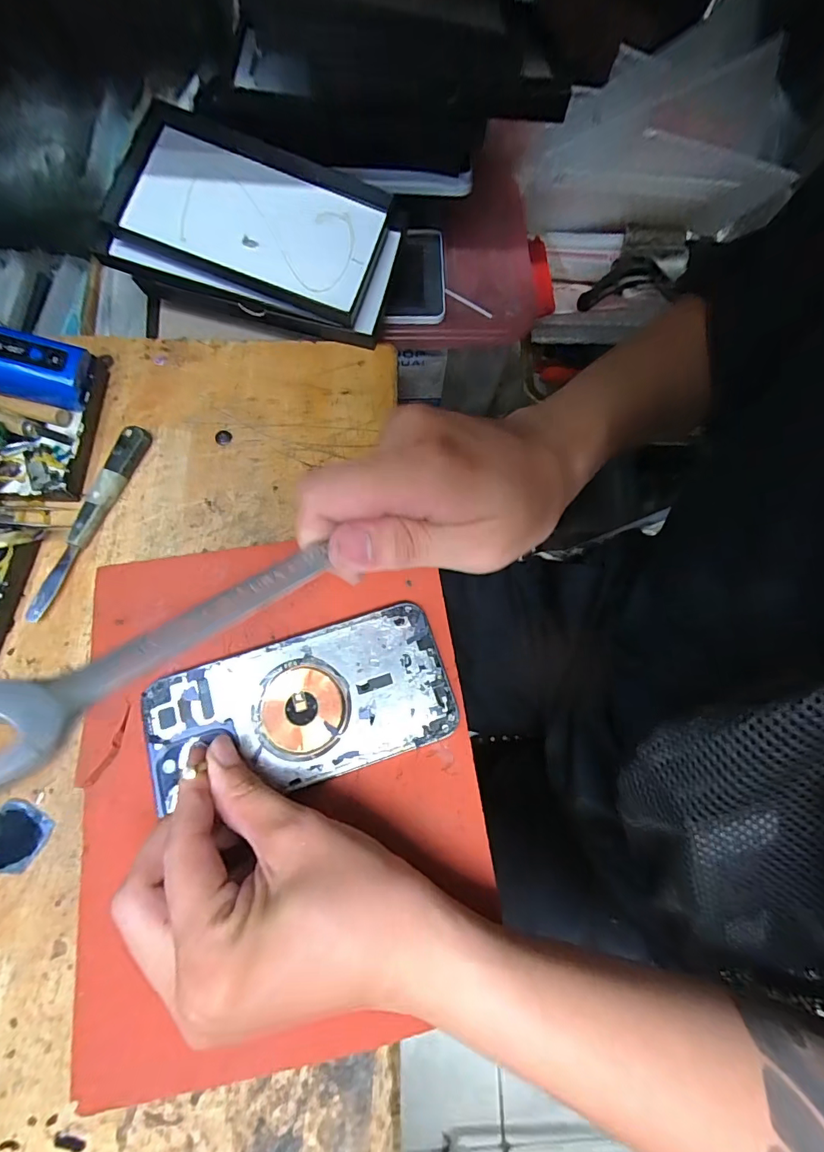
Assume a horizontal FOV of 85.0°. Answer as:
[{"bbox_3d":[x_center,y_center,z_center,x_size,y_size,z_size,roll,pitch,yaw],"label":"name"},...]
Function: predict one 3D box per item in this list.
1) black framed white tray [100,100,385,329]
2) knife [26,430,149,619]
[{"bbox_3d":[-0.110,-0.246,0.306,0.173,0.016,0.100,18,85,-4],"label":"black framed white tray"},{"bbox_3d":[-0.197,-0.036,0.275,0.015,0.013,0.129,20,73,5],"label":"knife"}]

